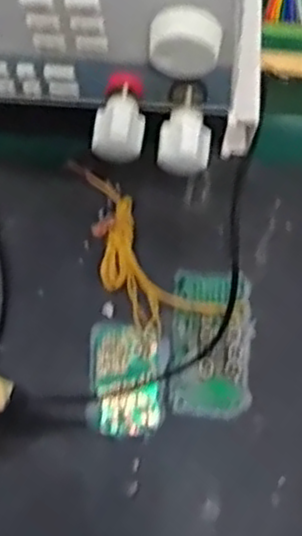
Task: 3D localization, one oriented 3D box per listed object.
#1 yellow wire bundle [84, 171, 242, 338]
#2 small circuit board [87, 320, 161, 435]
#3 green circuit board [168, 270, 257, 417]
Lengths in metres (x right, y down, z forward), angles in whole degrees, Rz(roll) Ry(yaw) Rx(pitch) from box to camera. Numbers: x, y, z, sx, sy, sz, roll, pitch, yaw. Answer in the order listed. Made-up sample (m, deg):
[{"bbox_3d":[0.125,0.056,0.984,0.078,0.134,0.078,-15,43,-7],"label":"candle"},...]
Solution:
[{"bbox_3d":[-0.008,-0.003,0.454,0.048,0.015,0.126,-39,75,-13],"label":"yellow wire bundle"},{"bbox_3d":[-0.014,0.064,0.435,0.041,0.008,0.065,2,71,0],"label":"small circuit board"},{"bbox_3d":[0.036,0.042,0.438,0.047,0.016,0.084,4,71,1],"label":"green circuit board"}]

